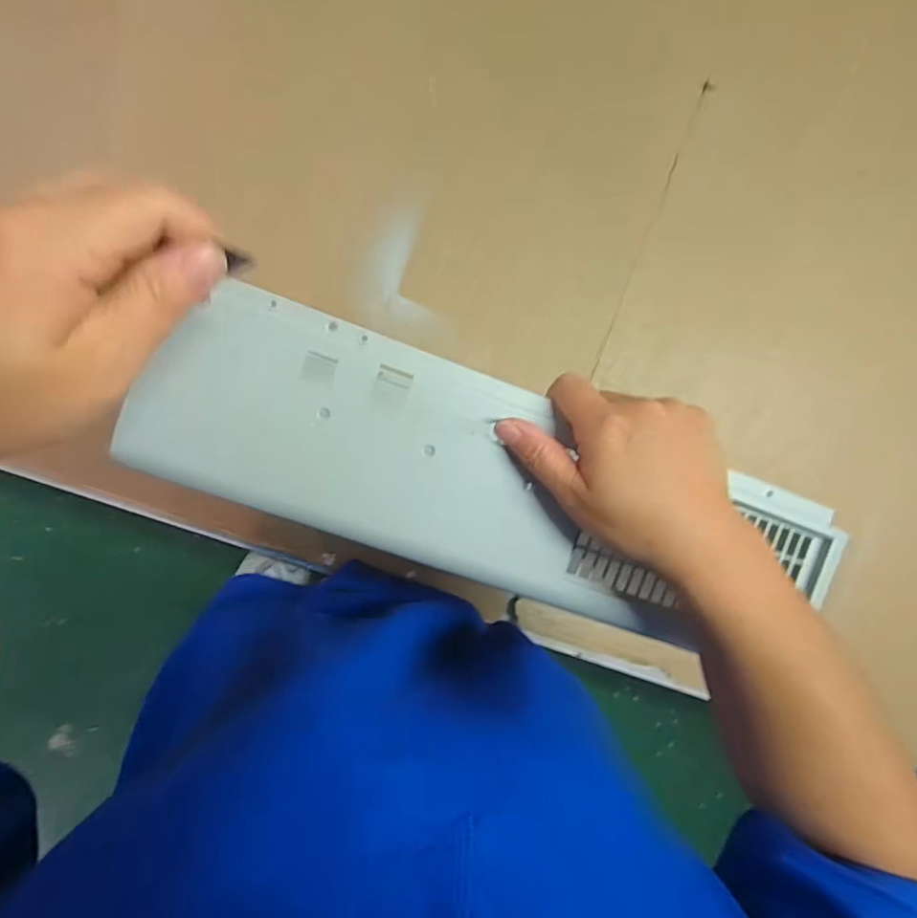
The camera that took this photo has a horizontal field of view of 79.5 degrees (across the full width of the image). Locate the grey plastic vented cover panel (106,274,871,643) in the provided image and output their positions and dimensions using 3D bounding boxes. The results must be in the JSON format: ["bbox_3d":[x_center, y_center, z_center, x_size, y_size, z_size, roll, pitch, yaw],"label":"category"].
[{"bbox_3d":[0.033,0.018,0.310,0.396,0.016,0.107,19,94,-9],"label":"grey plastic vented cover panel"}]

